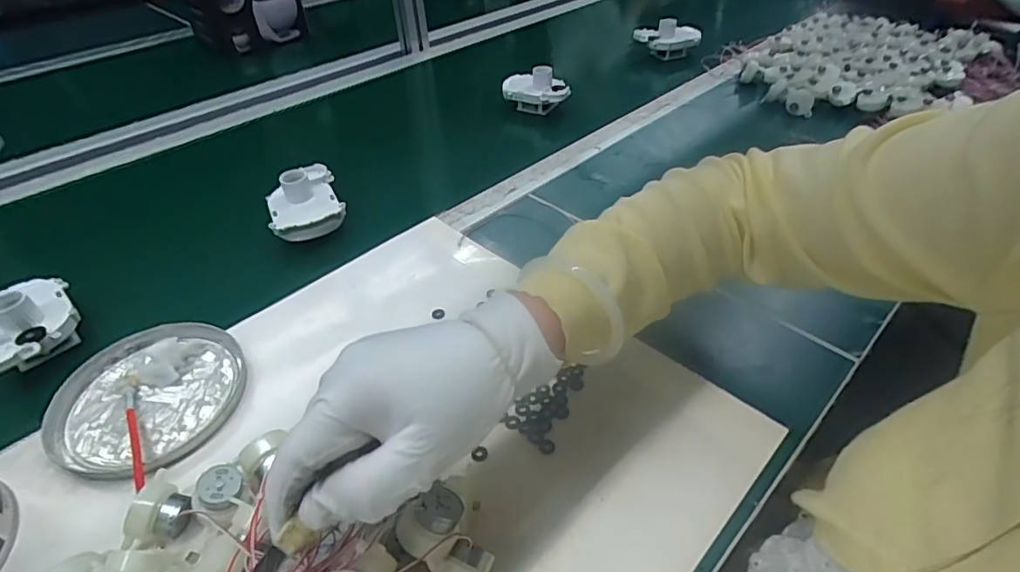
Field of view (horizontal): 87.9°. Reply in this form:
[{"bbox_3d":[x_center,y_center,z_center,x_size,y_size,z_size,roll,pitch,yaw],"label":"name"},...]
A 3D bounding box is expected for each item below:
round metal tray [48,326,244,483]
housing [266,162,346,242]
[{"bbox_3d":[-0.269,0.081,0.395,0.123,0.018,0.124,0,42,0],"label":"round metal tray"},{"bbox_3d":[-0.215,-0.092,0.547,0.070,0.047,0.099,-18,45,-19],"label":"housing"}]

